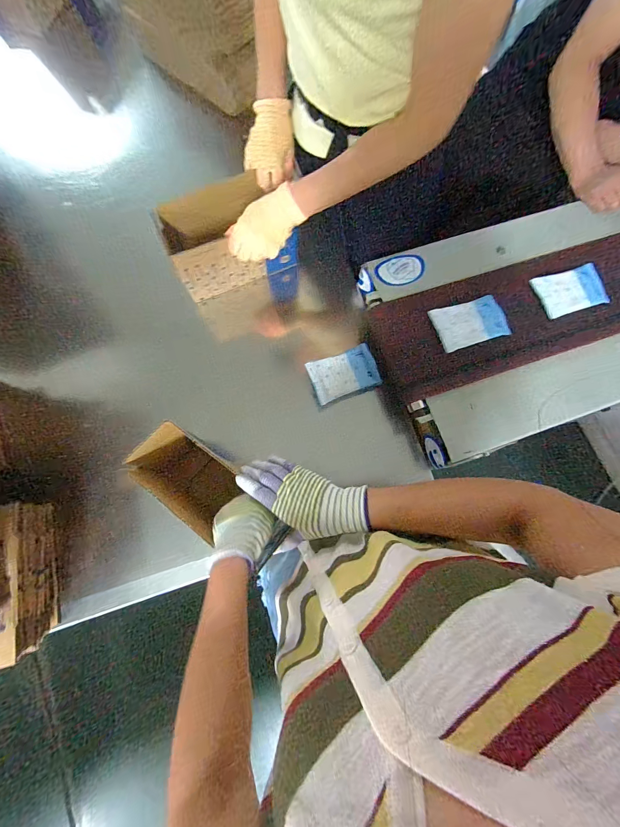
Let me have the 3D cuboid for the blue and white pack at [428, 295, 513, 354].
[{"bbox_3d":[0.298,-0.169,0.605,0.126,0.020,0.083,-15,78,-3],"label":"blue and white pack"}]

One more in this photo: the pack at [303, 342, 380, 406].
[{"bbox_3d":[0.068,-0.080,0.645,0.132,0.020,0.084,-22,78,-4],"label":"pack"}]

